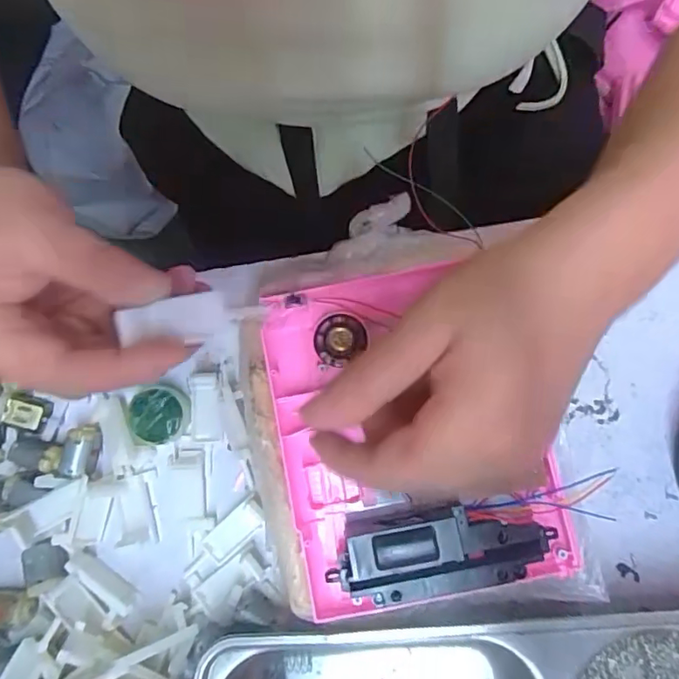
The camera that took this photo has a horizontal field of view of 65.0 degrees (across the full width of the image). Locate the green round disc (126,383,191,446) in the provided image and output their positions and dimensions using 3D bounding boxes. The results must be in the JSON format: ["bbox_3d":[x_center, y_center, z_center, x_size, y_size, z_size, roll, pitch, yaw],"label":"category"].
[{"bbox_3d":[-0.105,0.043,0.305,0.034,0.012,0.033,0,80,2],"label":"green round disc"}]

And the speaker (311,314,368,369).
[{"bbox_3d":[0.000,-0.001,0.279,0.029,0.014,0.026,-36,80,-4],"label":"speaker"}]

